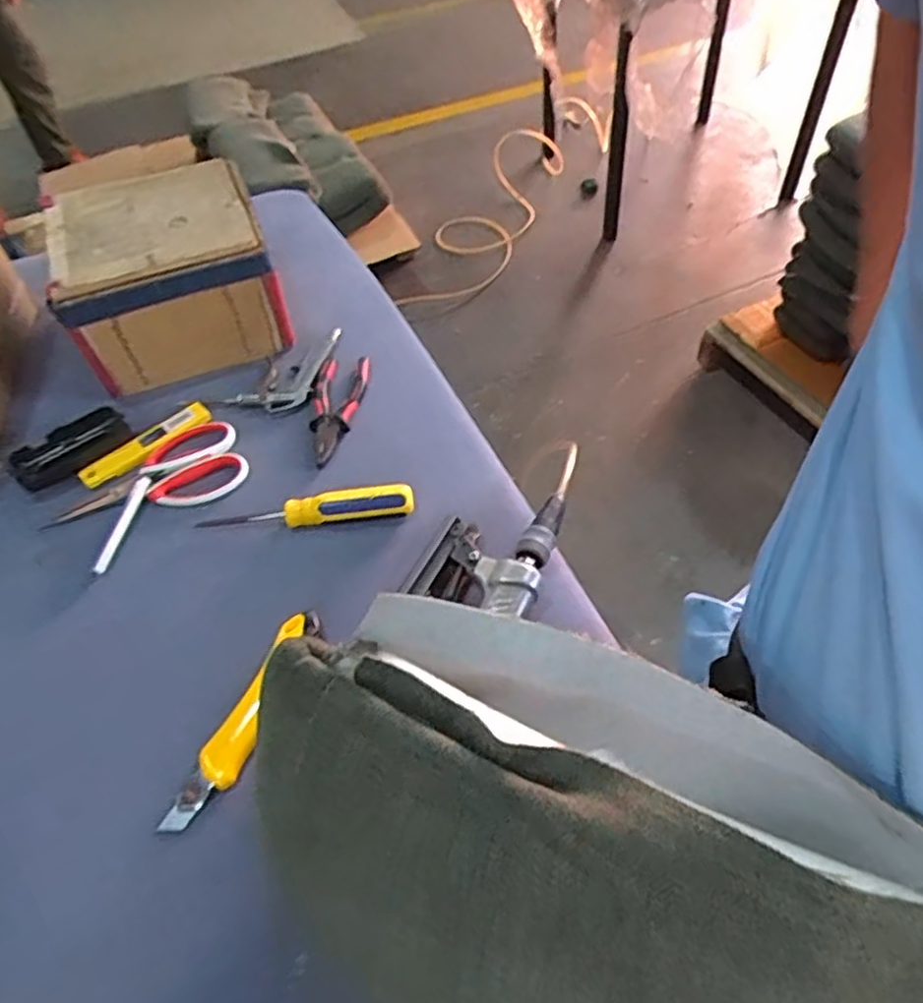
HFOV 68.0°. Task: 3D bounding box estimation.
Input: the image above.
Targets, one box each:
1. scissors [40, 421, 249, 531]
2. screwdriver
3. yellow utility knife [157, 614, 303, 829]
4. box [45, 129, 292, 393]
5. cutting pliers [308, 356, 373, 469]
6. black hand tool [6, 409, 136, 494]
[{"bbox_3d":[-0.291,-0.010,0.654,0.183,0.014,0.100,-36,57,-22],"label":"scissors"},{"bbox_3d":[-0.140,0.008,0.617,0.192,0.023,0.025,-5,51,1],"label":"screwdriver"},{"bbox_3d":[-0.158,0.161,0.505,0.033,0.024,0.169,19,55,19],"label":"yellow utility knife"},{"bbox_3d":[-0.322,-0.248,0.762,0.205,0.138,0.195,-19,52,-10],"label":"box"},{"bbox_3d":[-0.133,-0.097,0.707,0.053,0.010,0.155,5,52,9],"label":"cutting pliers"},{"bbox_3d":[-0.394,-0.056,0.691,0.109,0.019,0.049,-37,57,-22],"label":"black hand tool"}]

